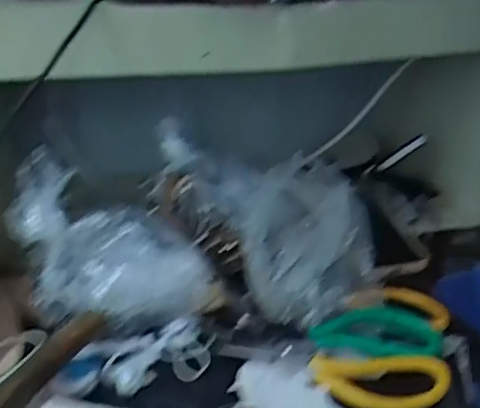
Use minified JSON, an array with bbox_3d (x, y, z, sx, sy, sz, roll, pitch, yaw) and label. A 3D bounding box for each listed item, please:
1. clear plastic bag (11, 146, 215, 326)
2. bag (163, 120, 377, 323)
[{"bbox_3d":[-0.107,0.036,0.523,0.171,0.124,0.100,3,24,7],"label":"clear plastic bag"},{"bbox_3d":[0.025,0.007,0.599,0.131,0.111,0.231,-15,28,-31],"label":"bag"}]

